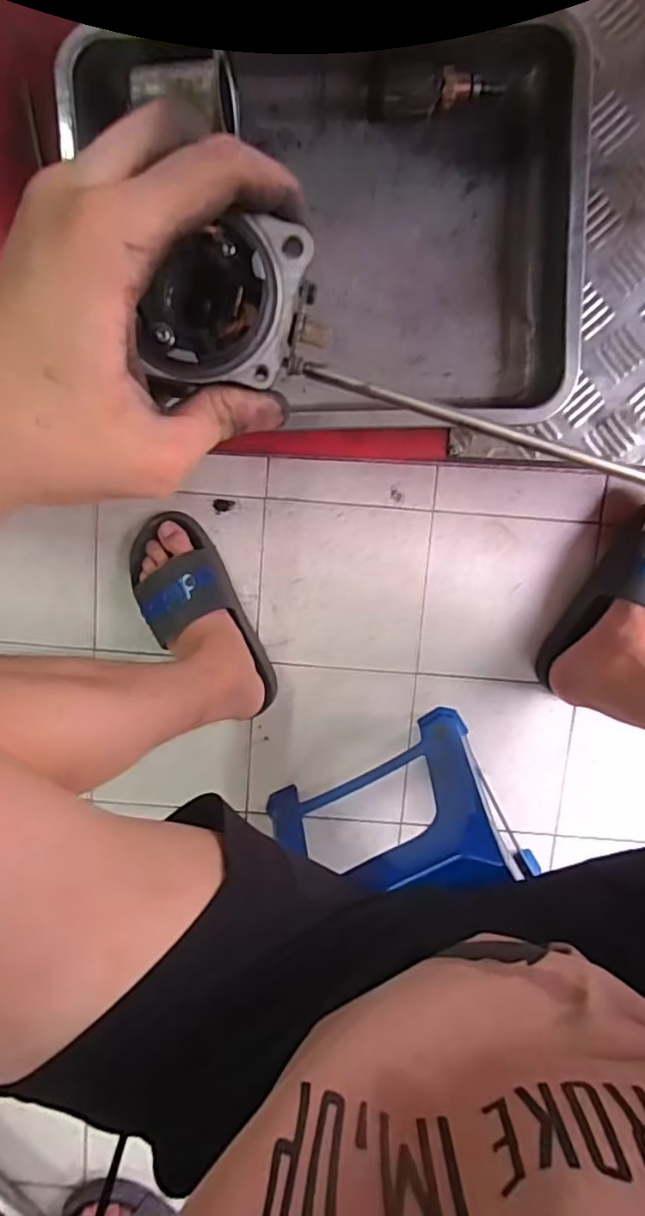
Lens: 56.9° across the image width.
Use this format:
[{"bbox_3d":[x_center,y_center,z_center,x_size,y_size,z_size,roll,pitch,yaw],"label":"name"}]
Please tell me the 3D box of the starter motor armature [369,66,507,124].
[{"bbox_3d":[0.084,-0.394,0.457,0.099,0.026,0.027,-1,98,1],"label":"starter motor armature"}]

